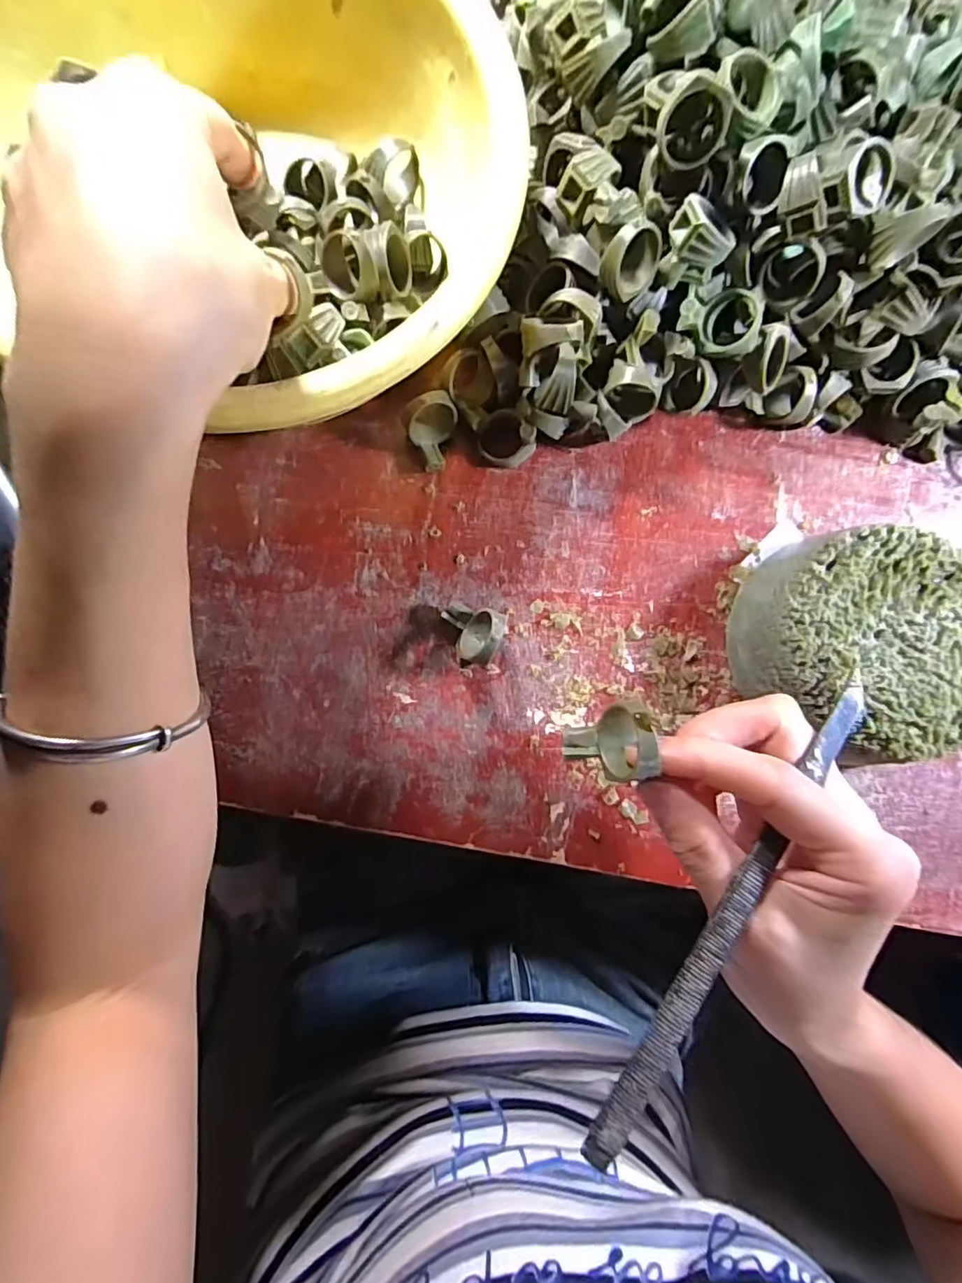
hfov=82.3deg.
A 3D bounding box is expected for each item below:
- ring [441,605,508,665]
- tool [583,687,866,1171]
[{"bbox_3d":[-0.003,-0.003,0.251,0.029,0.028,0.026,5,84,-3],"label":"ring"},{"bbox_3d":[0.080,0.077,0.167,0.008,0.004,0.161,40,73,1],"label":"tool"}]

